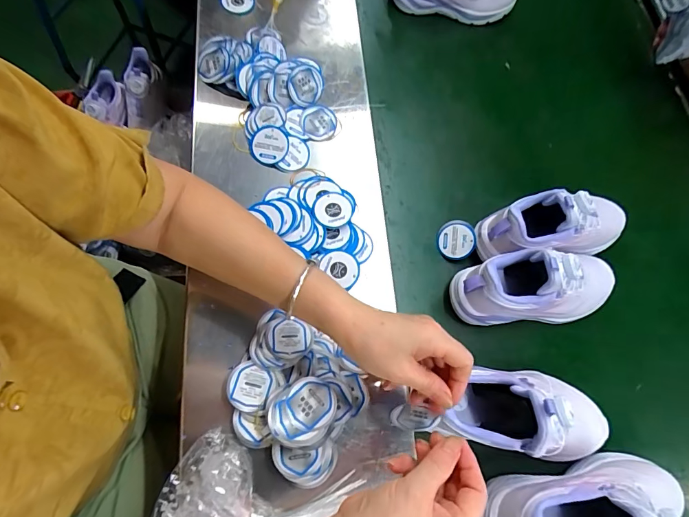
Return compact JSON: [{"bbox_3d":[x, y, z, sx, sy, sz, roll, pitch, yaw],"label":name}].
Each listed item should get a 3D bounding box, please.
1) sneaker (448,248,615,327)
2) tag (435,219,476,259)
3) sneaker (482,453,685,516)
[{"bbox_3d":[0.238,0.028,0.472,0.207,0.098,0.072,-3,65,-4],"label":"sneaker"},{"bbox_3d":[0.147,-0.025,0.530,0.049,0.008,0.051,-3,83,23],"label":"tag"},{"bbox_3d":[0.246,0.246,0.378,0.208,0.117,0.084,-9,66,-6],"label":"sneaker"}]

